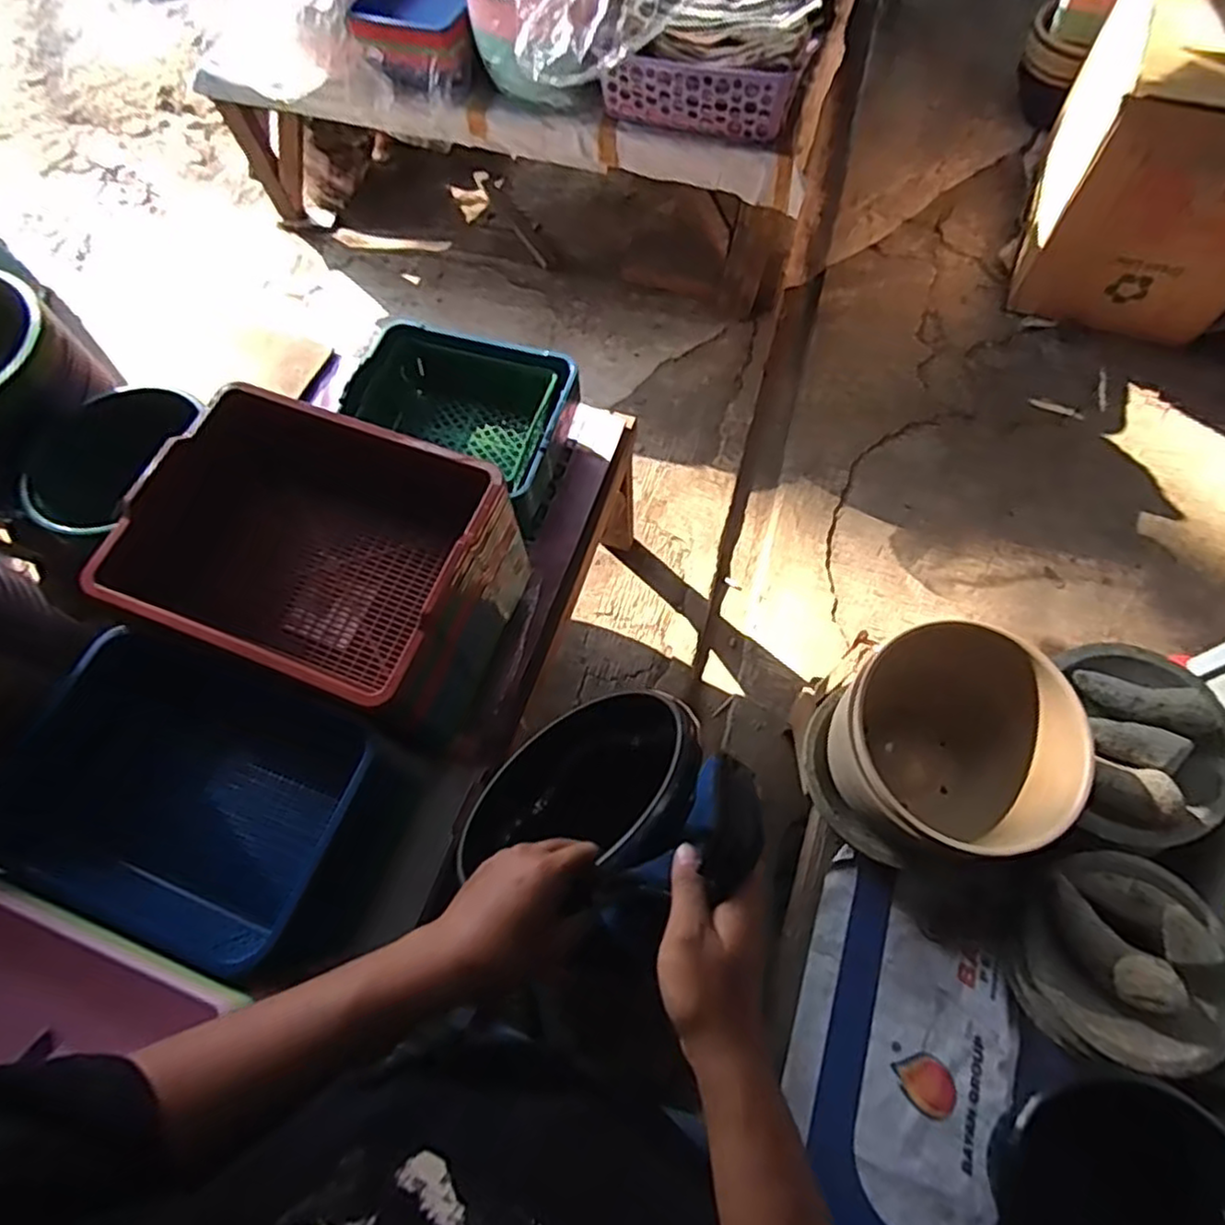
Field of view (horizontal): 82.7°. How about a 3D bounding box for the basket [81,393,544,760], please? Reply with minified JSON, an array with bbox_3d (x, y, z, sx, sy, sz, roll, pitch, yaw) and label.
[{"bbox_3d":[-0.337,-0.054,0.880,0.382,0.267,0.318,19,68,10],"label":"basket"}]

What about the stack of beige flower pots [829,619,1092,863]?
[{"bbox_3d":[0.386,0.147,0.813,0.248,0.179,0.238,-9,66,-2],"label":"stack of beige flower pots"}]

